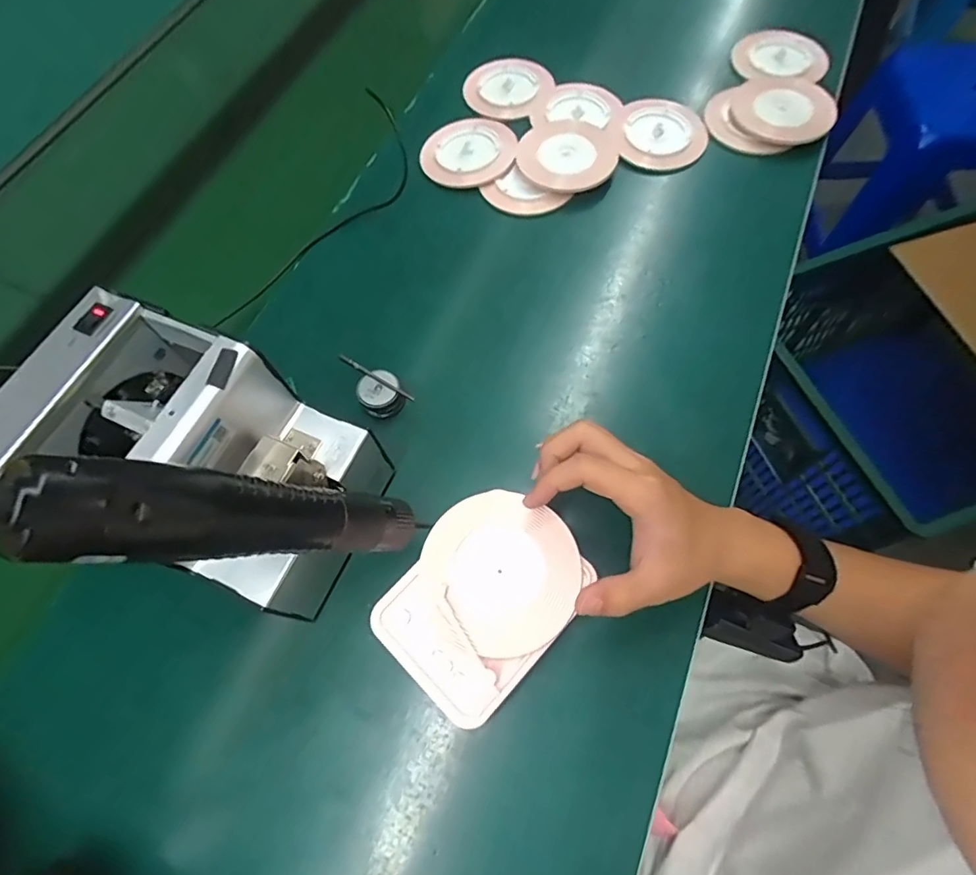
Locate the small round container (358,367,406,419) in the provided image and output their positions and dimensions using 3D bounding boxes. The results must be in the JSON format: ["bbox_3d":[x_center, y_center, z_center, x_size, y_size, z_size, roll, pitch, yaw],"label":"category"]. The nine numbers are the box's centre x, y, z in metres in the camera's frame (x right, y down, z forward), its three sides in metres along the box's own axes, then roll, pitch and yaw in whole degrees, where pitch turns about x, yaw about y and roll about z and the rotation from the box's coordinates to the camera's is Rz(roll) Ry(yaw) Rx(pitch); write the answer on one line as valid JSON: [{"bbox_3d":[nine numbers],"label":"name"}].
[{"bbox_3d":[-0.090,-0.035,0.441,0.033,0.032,0.035,-1,67,1],"label":"small round container"}]

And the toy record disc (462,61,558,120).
[{"bbox_3d":[0.025,-0.402,0.596,0.100,0.008,0.093,-1,67,1],"label":"toy record disc"}]

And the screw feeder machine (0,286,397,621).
[{"bbox_3d":[-0.187,0.015,0.346,0.178,0.143,0.125,25,70,10],"label":"screw feeder machine"}]

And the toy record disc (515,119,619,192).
[{"bbox_3d":[0.081,-0.292,0.539,0.100,0.012,0.098,-1,67,1],"label":"toy record disc"}]

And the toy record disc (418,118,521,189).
[{"bbox_3d":[-0.017,-0.305,0.549,0.095,0.008,0.098,-1,67,1],"label":"toy record disc"}]

